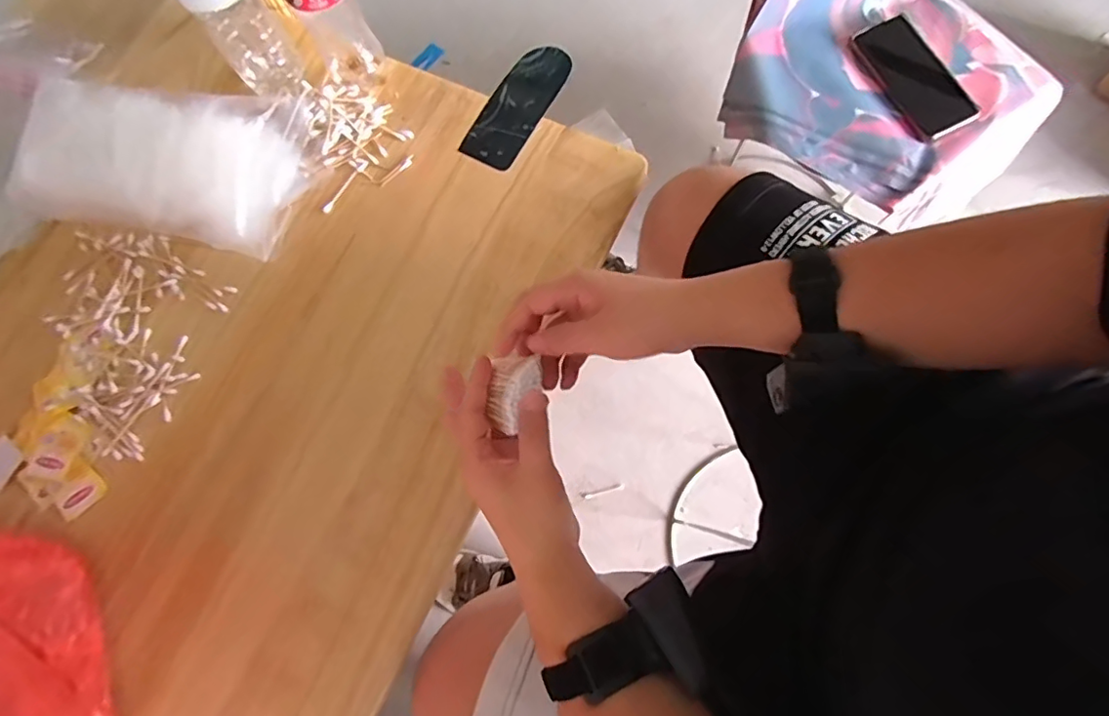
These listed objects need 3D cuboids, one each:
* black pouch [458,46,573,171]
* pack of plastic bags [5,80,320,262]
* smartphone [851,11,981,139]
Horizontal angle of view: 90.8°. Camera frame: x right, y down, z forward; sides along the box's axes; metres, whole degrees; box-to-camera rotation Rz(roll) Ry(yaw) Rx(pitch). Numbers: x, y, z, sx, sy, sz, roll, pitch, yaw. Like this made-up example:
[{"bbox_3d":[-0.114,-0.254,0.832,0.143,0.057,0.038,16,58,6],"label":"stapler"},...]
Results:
[{"bbox_3d":[-0.037,-0.274,0.587,0.061,0.010,0.160,27,79,8],"label":"black pouch"},{"bbox_3d":[-0.381,-0.204,0.546,0.252,0.068,0.174,9,77,5],"label":"pack of plastic bags"},{"bbox_3d":[0.443,-0.349,0.670,0.074,0.014,0.168,-32,81,11],"label":"smartphone"}]

